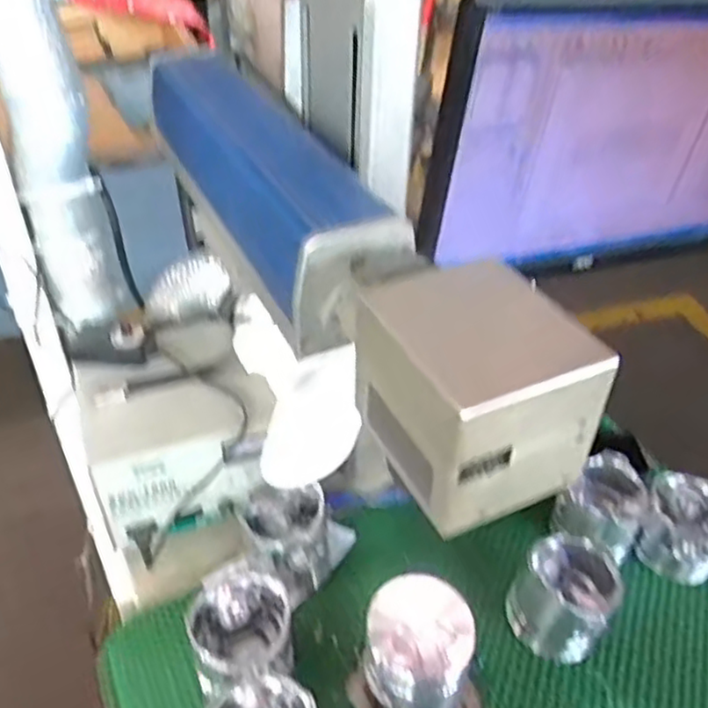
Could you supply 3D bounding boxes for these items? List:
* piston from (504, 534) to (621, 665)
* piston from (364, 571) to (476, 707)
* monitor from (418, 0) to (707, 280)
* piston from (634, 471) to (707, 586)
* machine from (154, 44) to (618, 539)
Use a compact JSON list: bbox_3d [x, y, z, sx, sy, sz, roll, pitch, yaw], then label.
[{"bbox_3d":[0.207,0.237,0.686,0.089,0.075,0.094,2,38,-1],"label":"piston"},{"bbox_3d":[0.055,0.264,0.609,0.087,0.121,0.080,2,38,-1],"label":"piston"},{"bbox_3d":[0.280,-0.220,0.719,0.438,0.289,0.042,-13,41,-19],"label":"monitor"},{"bbox_3d":[0.366,0.194,0.765,0.091,0.085,0.081,23,42,24],"label":"piston"},{"bbox_3d":[-0.042,-0.113,0.567,0.096,0.098,0.587,-16,42,-22],"label":"machine"}]

